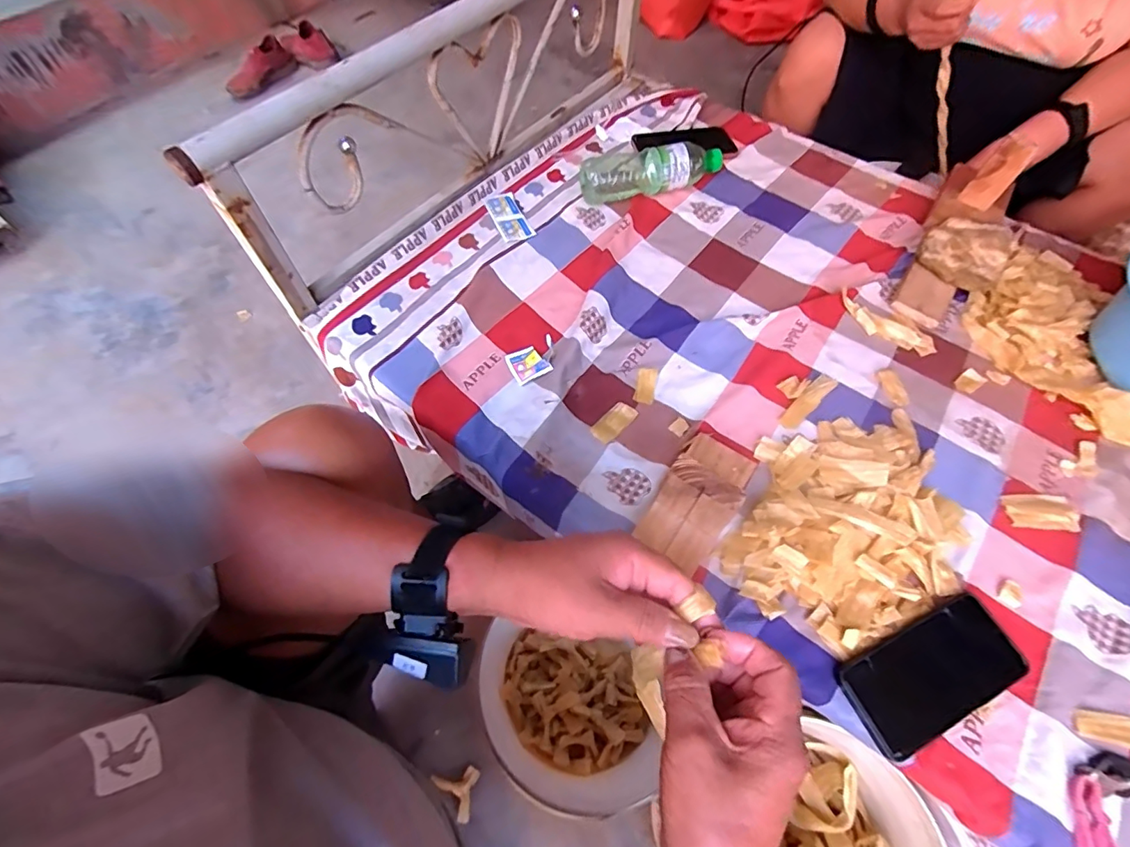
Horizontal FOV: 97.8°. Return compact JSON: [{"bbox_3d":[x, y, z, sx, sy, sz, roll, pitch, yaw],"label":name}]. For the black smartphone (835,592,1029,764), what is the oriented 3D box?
[{"bbox_3d":[0.330,0.222,0.439,0.161,0.013,0.079,-23,64,-13],"label":"black smartphone"}]

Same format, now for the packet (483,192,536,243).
[{"bbox_3d":[-0.084,-0.309,0.735,0.051,0.007,0.100,-17,66,-19],"label":"packet"}]

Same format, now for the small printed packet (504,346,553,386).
[{"bbox_3d":[-0.045,-0.073,0.604,0.045,0.007,0.047,-23,64,-13],"label":"small printed packet"}]

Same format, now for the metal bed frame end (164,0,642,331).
[{"bbox_3d":[-0.108,-0.452,0.689,0.071,0.228,0.787,36,66,17],"label":"metal bed frame end"}]

